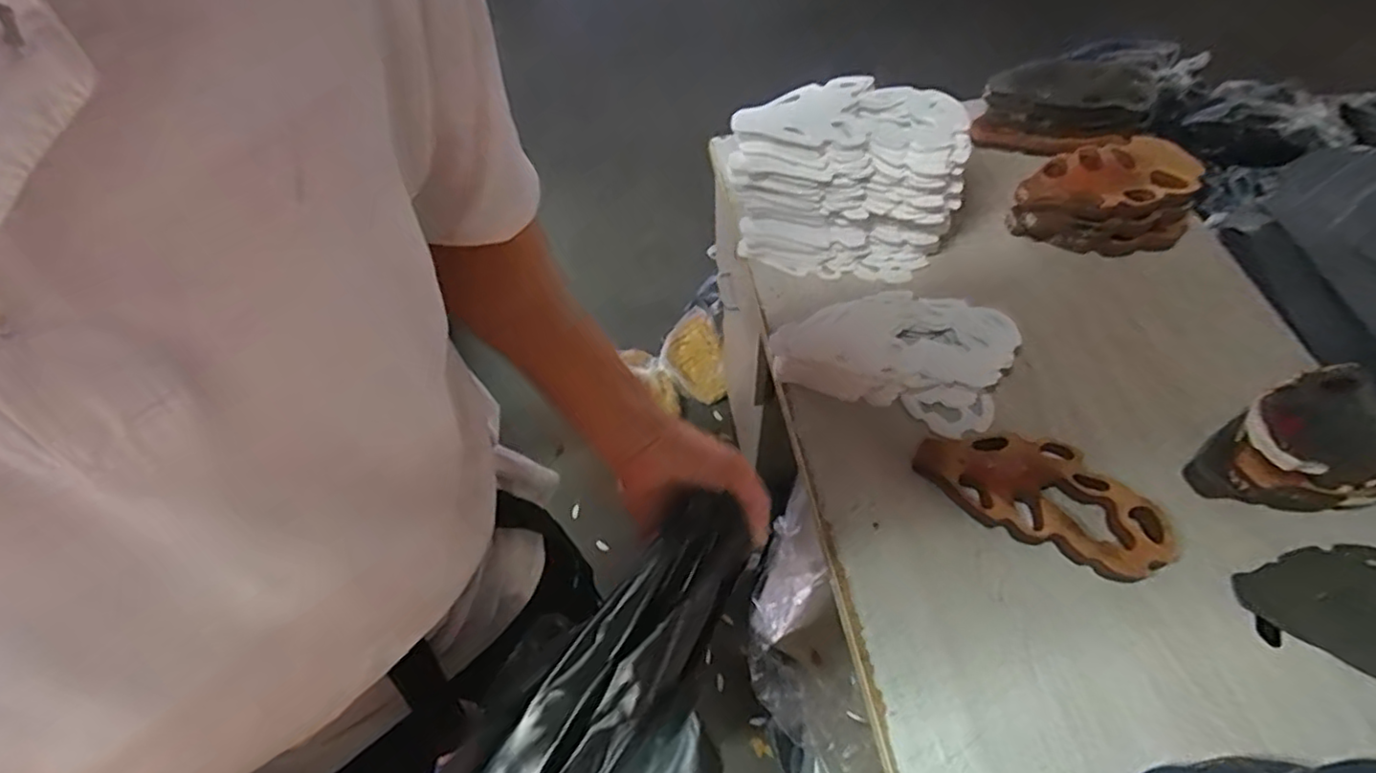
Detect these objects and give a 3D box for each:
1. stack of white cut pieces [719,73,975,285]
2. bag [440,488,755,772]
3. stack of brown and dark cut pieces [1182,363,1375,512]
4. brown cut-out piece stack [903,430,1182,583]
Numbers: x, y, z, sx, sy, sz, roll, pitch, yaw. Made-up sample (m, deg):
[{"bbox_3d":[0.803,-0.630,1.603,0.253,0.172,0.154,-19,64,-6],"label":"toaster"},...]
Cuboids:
[{"bbox_3d":[0.173,-0.229,0.762,0.243,0.200,0.103,7,57,4],"label":"stack of white cut pieces"},{"bbox_3d":[-0.085,0.226,0.413,0.095,0.056,0.371,31,69,18],"label":"bag"},{"bbox_3d":[0.573,0.068,0.615,0.160,0.085,0.131,-18,59,-12],"label":"stack of brown and dark cut pieces"},{"bbox_3d":[0.339,0.101,0.641,0.231,0.030,0.105,24,60,14],"label":"brown cut-out piece stack"}]

